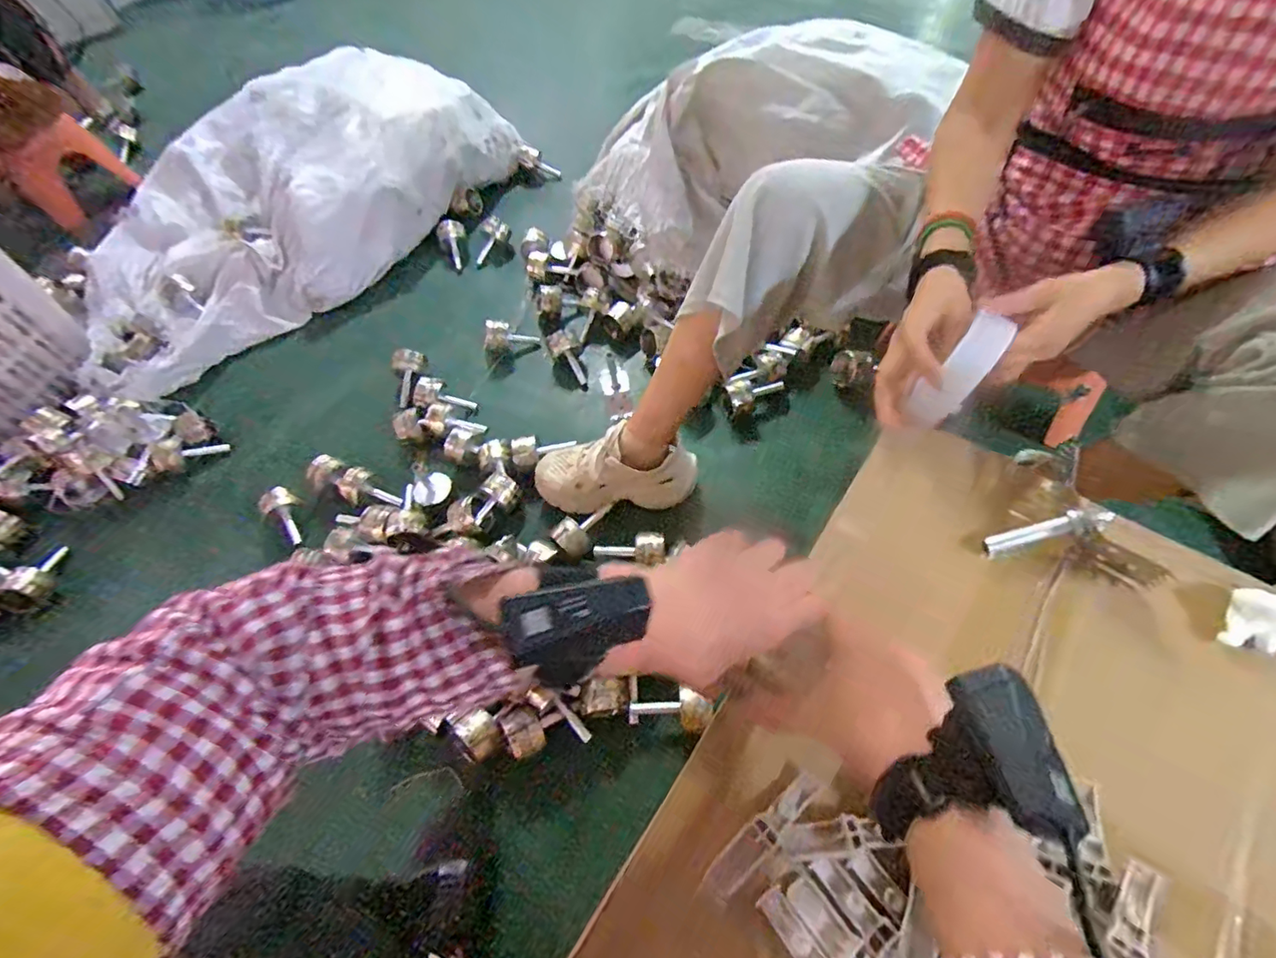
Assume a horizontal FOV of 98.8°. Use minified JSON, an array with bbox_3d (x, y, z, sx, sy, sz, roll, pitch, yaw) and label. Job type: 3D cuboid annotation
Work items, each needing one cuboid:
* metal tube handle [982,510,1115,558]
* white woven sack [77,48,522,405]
[{"bbox_3d":[0.333,0.043,0.447,0.092,0.013,0.018,-19,57,15],"label":"metal tube handle"},{"bbox_3d":[-0.844,-0.637,1.262,0.625,0.265,1.025,30,66,20],"label":"white woven sack"}]

